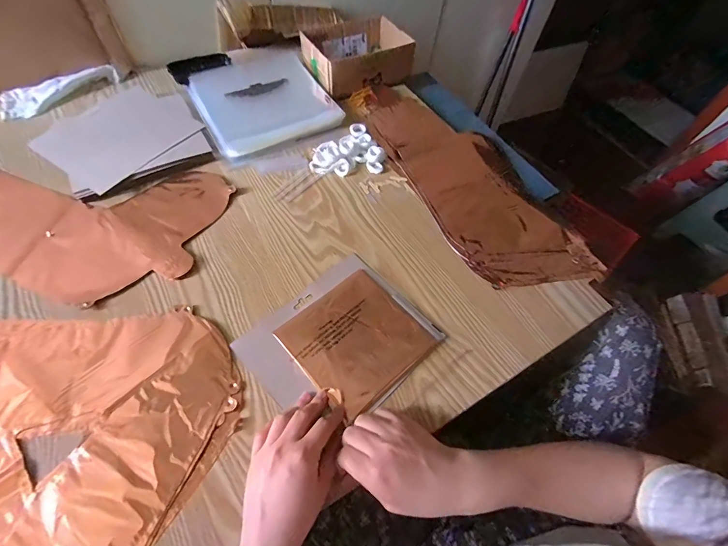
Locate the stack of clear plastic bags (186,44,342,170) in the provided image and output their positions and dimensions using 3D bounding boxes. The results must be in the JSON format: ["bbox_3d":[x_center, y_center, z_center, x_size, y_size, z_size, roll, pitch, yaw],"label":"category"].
[{"bbox_3d":[-0.186,-0.315,0.618,0.213,0.024,0.263,-26,64,-18],"label":"stack of clear plastic bags"}]

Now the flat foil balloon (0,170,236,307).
[{"bbox_3d":[-0.416,-0.084,0.477,0.403,0.009,0.223,12,59,3],"label":"flat foil balloon"}]

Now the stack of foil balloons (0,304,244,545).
[{"bbox_3d":[-0.353,0.165,0.323,0.380,0.015,0.366,22,60,9],"label":"stack of foil balloons"}]

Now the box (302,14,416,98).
[{"bbox_3d":[-0.013,-0.431,0.682,0.193,0.052,0.151,-23,64,-17],"label":"box"}]

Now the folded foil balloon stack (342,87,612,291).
[{"bbox_3d":[0.158,-0.169,0.580,0.190,0.025,0.481,-22,63,-16],"label":"folded foil balloon stack"}]

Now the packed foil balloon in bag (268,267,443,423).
[{"bbox_3d":[-0.004,0.073,0.413,0.151,0.010,0.137,-37,68,-23],"label":"packed foil balloon in bag"}]

